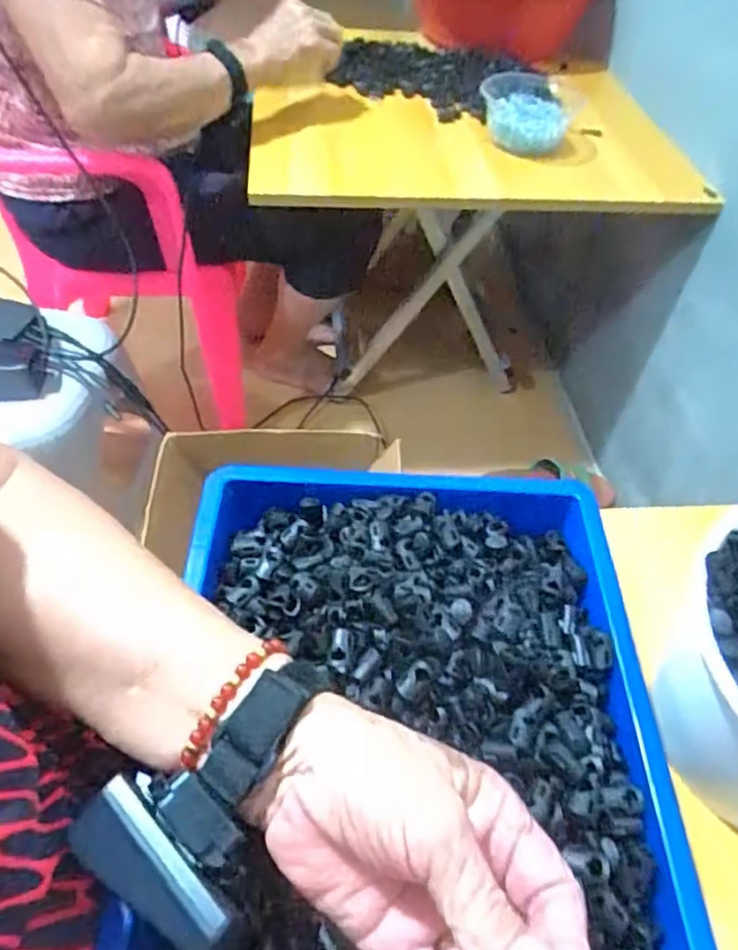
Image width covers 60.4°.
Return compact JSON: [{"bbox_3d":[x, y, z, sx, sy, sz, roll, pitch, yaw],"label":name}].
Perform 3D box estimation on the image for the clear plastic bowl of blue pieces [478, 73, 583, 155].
[{"bbox_3d":[0.216,-0.498,0.869,0.125,0.057,0.128,20,52,14],"label":"clear plastic bowl of blue pieces"}]

